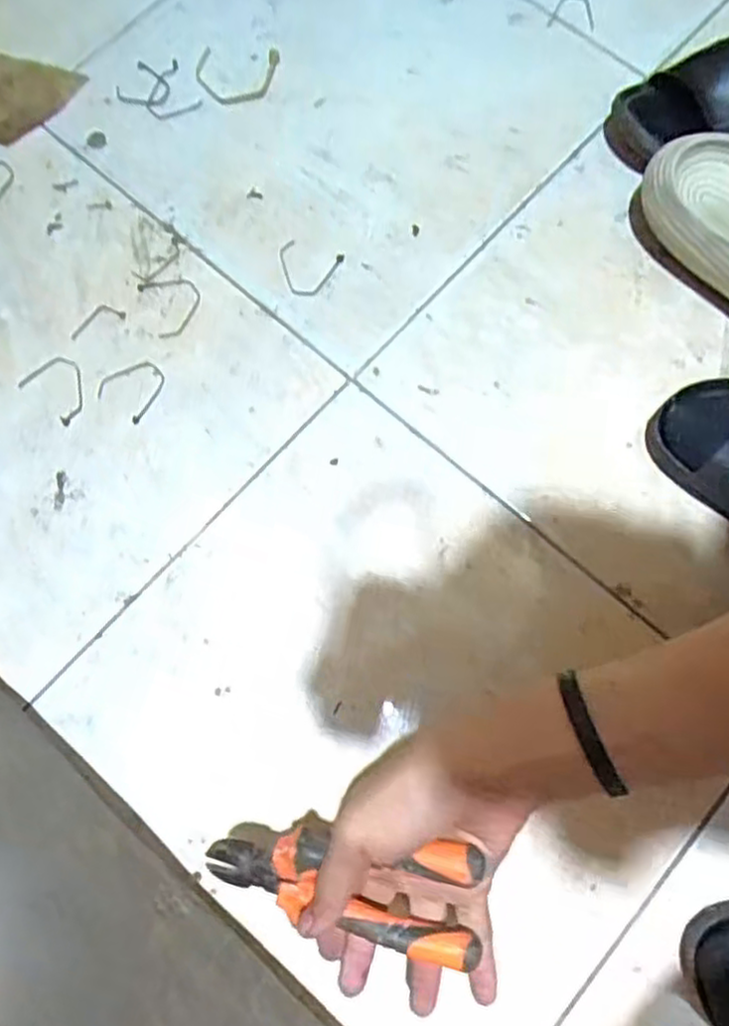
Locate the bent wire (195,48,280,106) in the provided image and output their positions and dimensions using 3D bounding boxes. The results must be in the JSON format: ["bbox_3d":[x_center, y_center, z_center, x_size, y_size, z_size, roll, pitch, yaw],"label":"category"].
[{"bbox_3d":[-0.114,-0.398,0.646,0.075,0.010,0.055,-7,75,-2],"label":"bent wire"}]

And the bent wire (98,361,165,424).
[{"bbox_3d":[-0.185,-0.102,0.567,0.046,0.004,0.047,0,74,1],"label":"bent wire"}]

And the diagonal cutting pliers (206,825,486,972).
[{"bbox_3d":[-0.012,0.195,0.381,0.150,0.021,0.068,9,109,12],"label":"diagonal cutting pliers"}]

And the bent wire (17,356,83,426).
[{"bbox_3d":[-0.242,-0.101,0.567,0.054,0.004,0.044,39,79,11],"label":"bent wire"}]

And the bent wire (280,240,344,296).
[{"bbox_3d":[-0.050,-0.203,0.593,0.054,0.006,0.043,18,75,6],"label":"bent wire"}]

